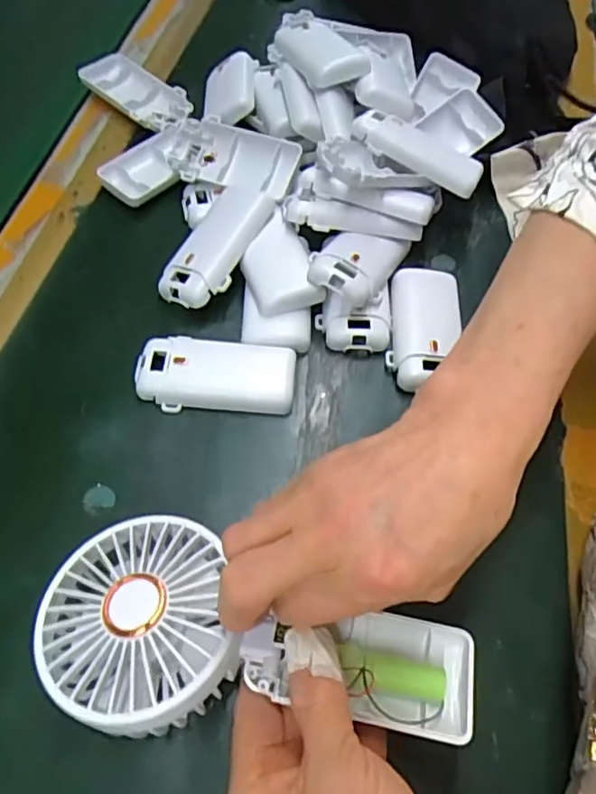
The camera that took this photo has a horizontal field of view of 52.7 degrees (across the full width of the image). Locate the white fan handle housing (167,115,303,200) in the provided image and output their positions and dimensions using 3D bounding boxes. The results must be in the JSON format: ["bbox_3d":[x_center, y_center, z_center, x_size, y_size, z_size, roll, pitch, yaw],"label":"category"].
[{"bbox_3d":[-0.049,-0.172,0.424,0.101,0.014,0.045,22,61,10],"label":"white fan handle housing"}]

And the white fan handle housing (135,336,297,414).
[{"bbox_3d":[-0.049,-0.014,0.360,0.092,0.014,0.044,2,59,-2],"label":"white fan handle housing"}]

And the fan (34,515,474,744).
[{"bbox_3d":[-0.017,0.100,0.252,0.178,0.027,0.082,11,59,0],"label":"fan"}]

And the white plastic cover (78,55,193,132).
[{"bbox_3d":[-0.132,-0.249,0.493,0.102,0.015,0.050,35,64,16],"label":"white plastic cover"}]

